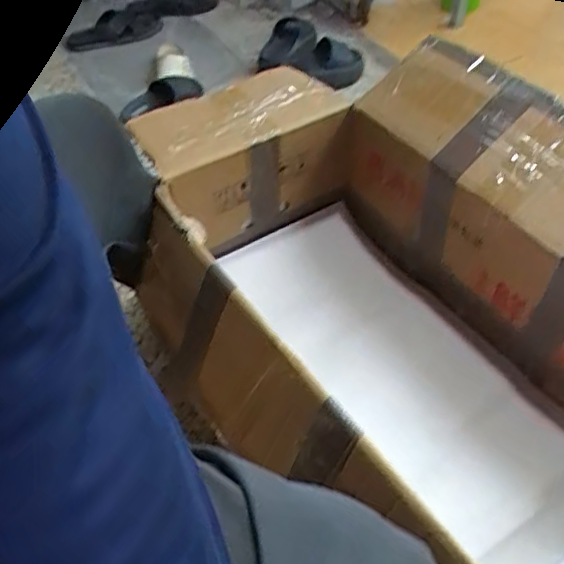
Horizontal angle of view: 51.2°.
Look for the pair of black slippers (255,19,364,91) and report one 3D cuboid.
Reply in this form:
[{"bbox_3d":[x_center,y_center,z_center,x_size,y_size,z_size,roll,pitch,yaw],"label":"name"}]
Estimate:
[{"bbox_3d":[0.077,-0.532,1.376,0.262,0.096,0.152,29,57,26],"label":"pair of black slippers"}]

